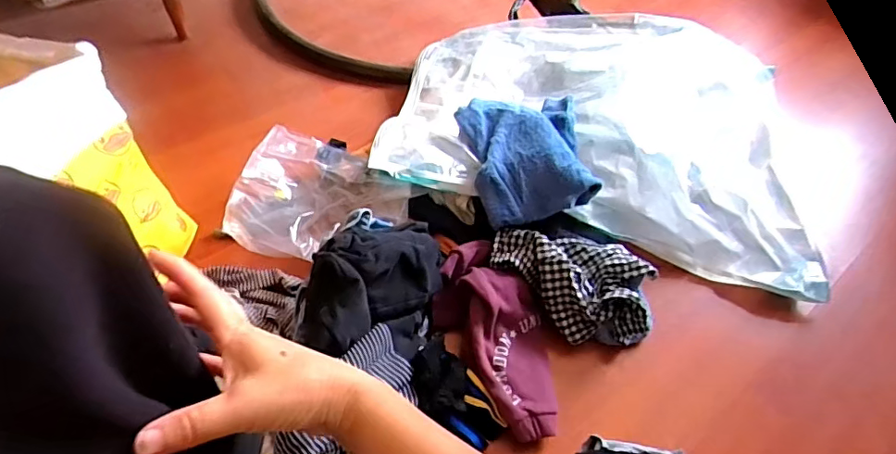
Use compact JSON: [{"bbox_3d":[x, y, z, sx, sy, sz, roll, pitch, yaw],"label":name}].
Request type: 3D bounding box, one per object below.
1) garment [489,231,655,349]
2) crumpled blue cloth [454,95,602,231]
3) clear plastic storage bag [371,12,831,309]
[{"bbox_3d":[0.231,0.084,0.947,0.295,0.090,0.184,36,56,23],"label":"garment"},{"bbox_3d":[0.149,-0.140,1.055,0.220,0.112,0.304,-2,50,-7],"label":"crumpled blue cloth"},{"bbox_3d":[0.353,-0.255,1.234,0.920,0.160,0.713,13,50,6],"label":"clear plastic storage bag"}]

